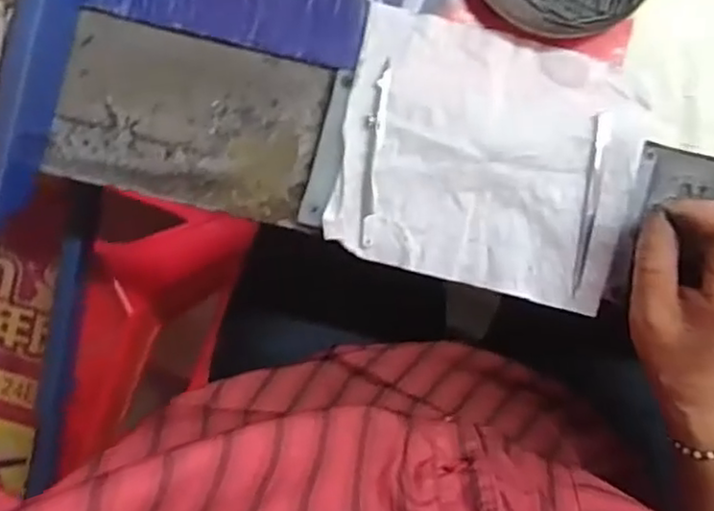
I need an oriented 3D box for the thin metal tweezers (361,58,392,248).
[{"bbox_3d":[0.010,-0.060,0.403,0.010,0.006,0.107,7,98,2],"label":"thin metal tweezers"}]

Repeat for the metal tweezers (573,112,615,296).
[{"bbox_3d":[0.138,-0.030,0.401,0.010,0.004,0.105,9,98,1],"label":"metal tweezers"}]

